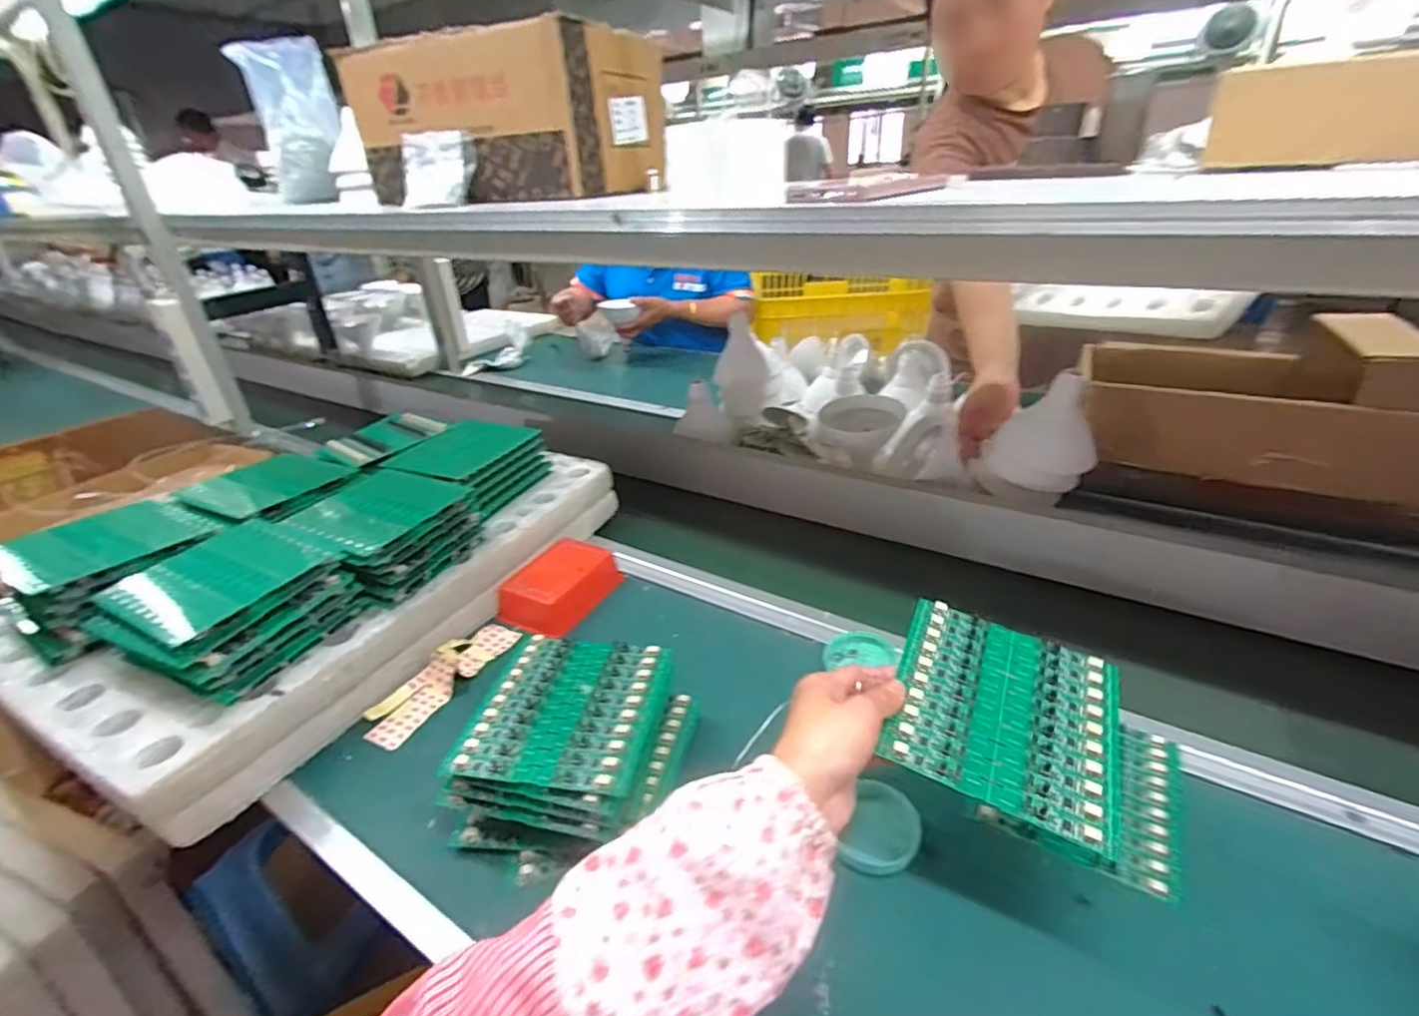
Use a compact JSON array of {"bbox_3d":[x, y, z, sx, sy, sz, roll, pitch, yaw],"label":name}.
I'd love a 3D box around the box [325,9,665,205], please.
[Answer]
[{"bbox_3d":[-0.277,-0.538,0.852,0.374,0.170,0.255,15,34,29],"label":"box"}]

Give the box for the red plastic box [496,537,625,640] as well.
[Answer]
[{"bbox_3d":[-0.171,0.086,0.692,0.090,0.041,0.124,13,33,26],"label":"red plastic box"}]

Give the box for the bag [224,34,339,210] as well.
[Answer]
[{"bbox_3d":[-0.875,-0.815,1.288,0.171,0.280,0.221,-16,32,-22],"label":"bag"}]

